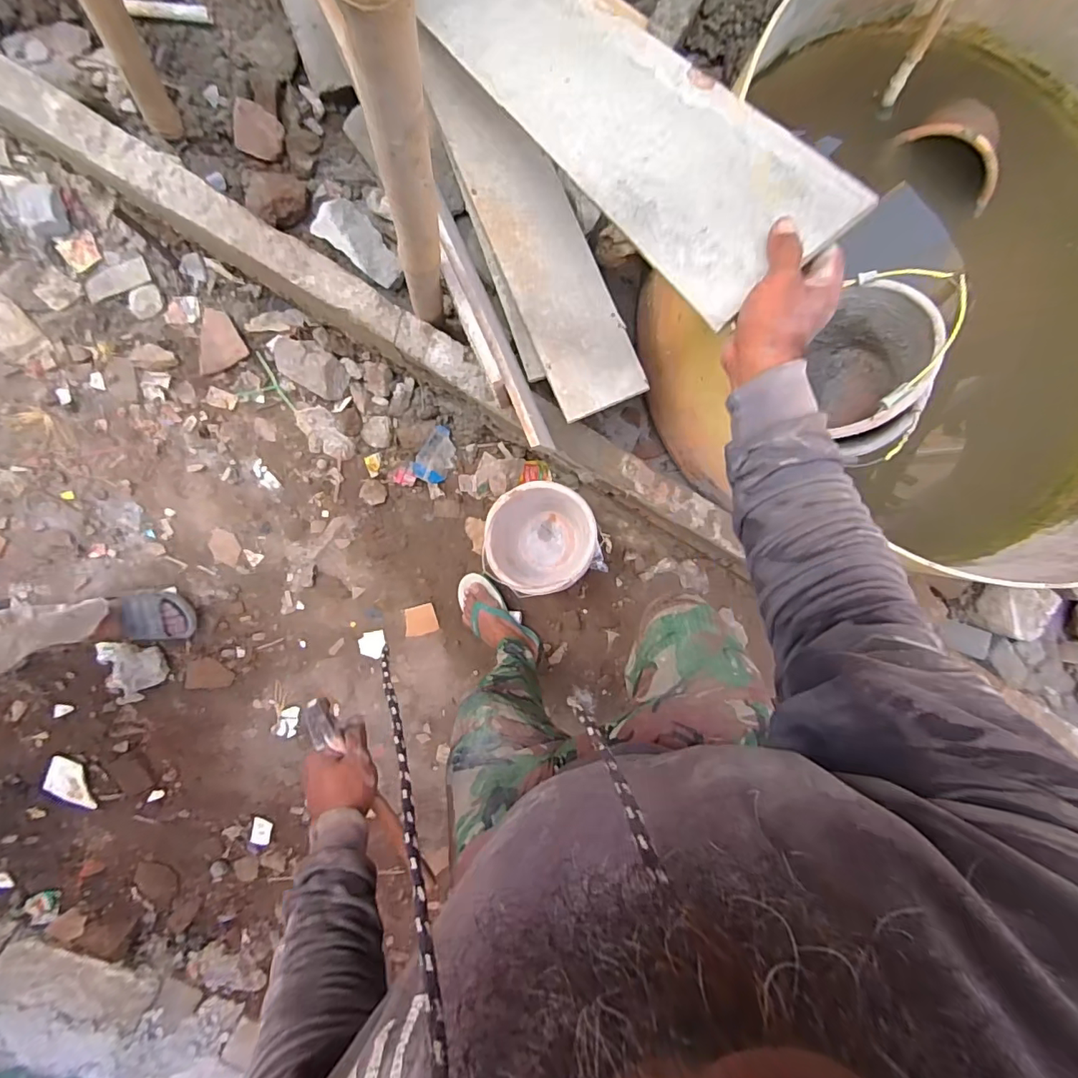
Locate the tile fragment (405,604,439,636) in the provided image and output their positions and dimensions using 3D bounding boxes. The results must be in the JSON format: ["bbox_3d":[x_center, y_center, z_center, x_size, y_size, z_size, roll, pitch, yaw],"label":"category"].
[{"bbox_3d":[-0.310,0.213,1.346,0.083,0.009,0.077,-15,93,-6],"label":"tile fragment"}]

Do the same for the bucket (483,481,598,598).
[{"bbox_3d":[-0.007,-0.002,1.266,0.242,0.221,0.254,0,91,-7],"label":"bucket"}]

